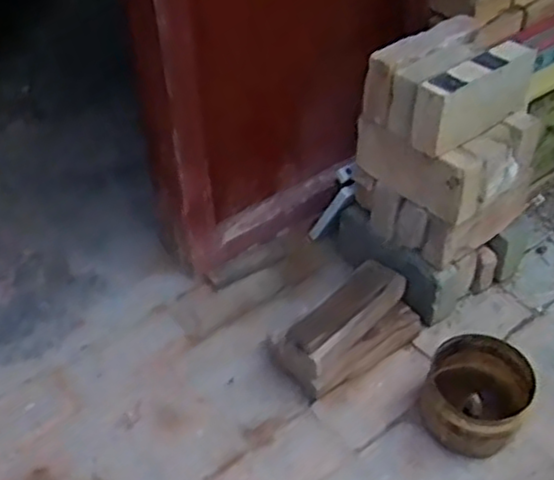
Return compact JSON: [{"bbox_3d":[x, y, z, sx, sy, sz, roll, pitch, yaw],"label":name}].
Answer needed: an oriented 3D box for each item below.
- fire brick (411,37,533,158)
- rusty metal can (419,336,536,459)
[{"bbox_3d":[0.318,-0.232,1.156,0.241,0.109,0.066,-29,49,-27],"label":"fire brick"},{"bbox_3d":[0.313,0.249,1.155,0.151,0.139,0.157,0,44,0],"label":"rusty metal can"}]

